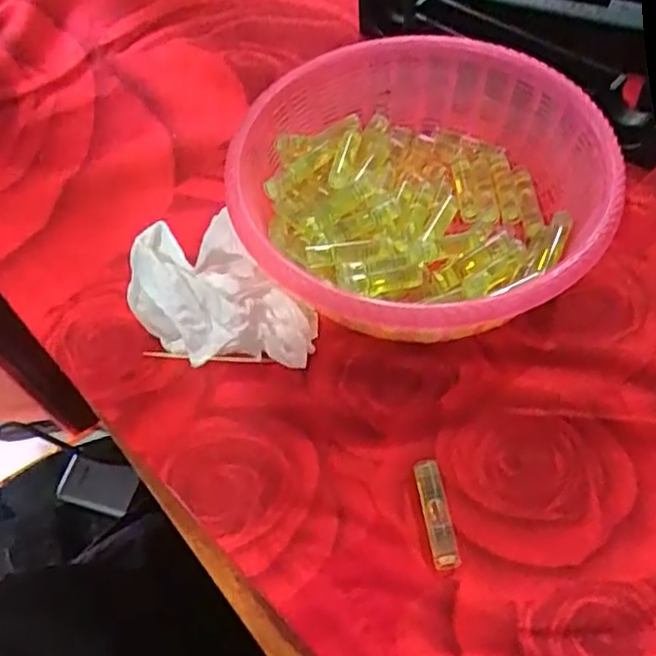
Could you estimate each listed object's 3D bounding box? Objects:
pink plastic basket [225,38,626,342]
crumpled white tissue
[{"bbox_3d":[0.044,-0.062,0.326,0.169,0.047,0.162,-2,57,3],"label":"pink plastic basket"},{"bbox_3d":[-0.047,-0.018,0.295,0.063,0.058,0.081,-41,63,-20],"label":"crumpled white tissue"}]

